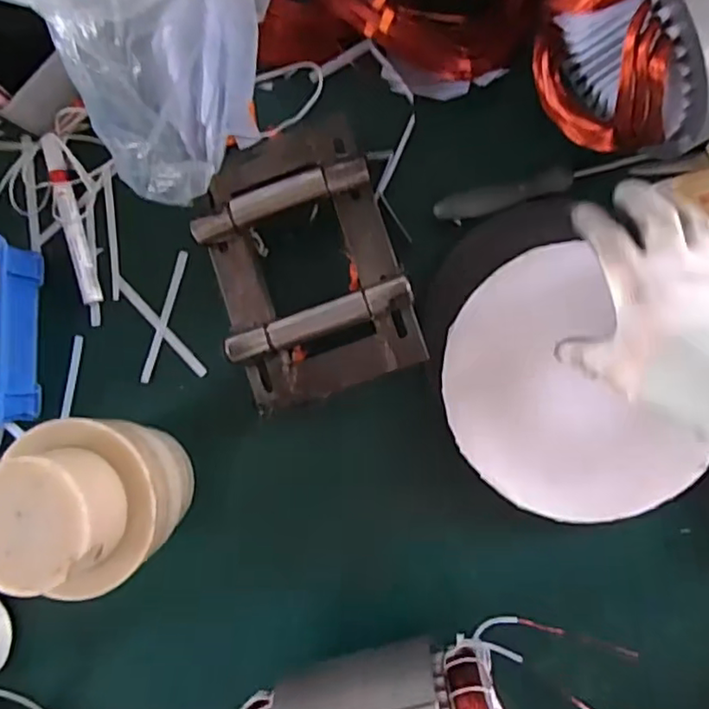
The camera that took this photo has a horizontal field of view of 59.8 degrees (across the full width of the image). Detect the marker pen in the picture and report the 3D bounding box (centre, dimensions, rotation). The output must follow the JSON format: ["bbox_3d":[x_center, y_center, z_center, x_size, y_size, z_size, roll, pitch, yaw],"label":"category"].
[{"bbox_3d":[-0.231,-0.110,0.504,0.019,0.017,0.139,-13,87,6],"label":"marker pen"}]

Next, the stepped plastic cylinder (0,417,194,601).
[{"bbox_3d":[-0.173,0.101,0.426,0.091,0.155,0.109,-1,88,6],"label":"stepped plastic cylinder"}]

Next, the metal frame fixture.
[{"bbox_3d":[-0.039,-0.071,0.465,0.132,0.053,0.199,-19,86,5],"label":"metal frame fixture"}]

